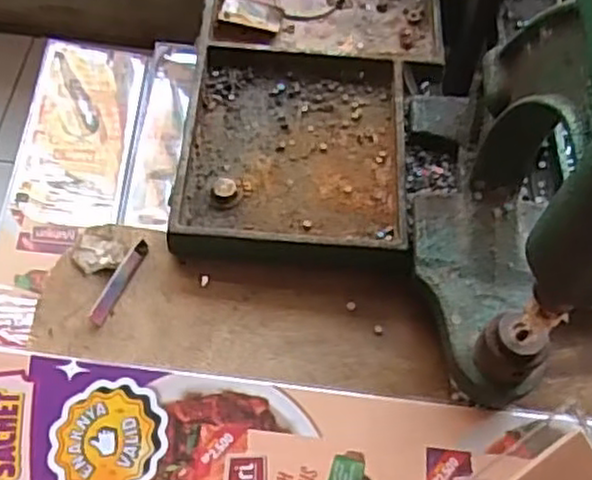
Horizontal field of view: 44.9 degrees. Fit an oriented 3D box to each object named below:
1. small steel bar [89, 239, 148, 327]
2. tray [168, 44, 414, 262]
[{"bbox_3d":[-0.093,0.022,0.381,0.007,0.008,0.052,23,59,9],"label":"small steel bar"},{"bbox_3d":[0.000,-0.055,0.425,0.127,0.021,0.143,5,58,-2],"label":"tray"}]

